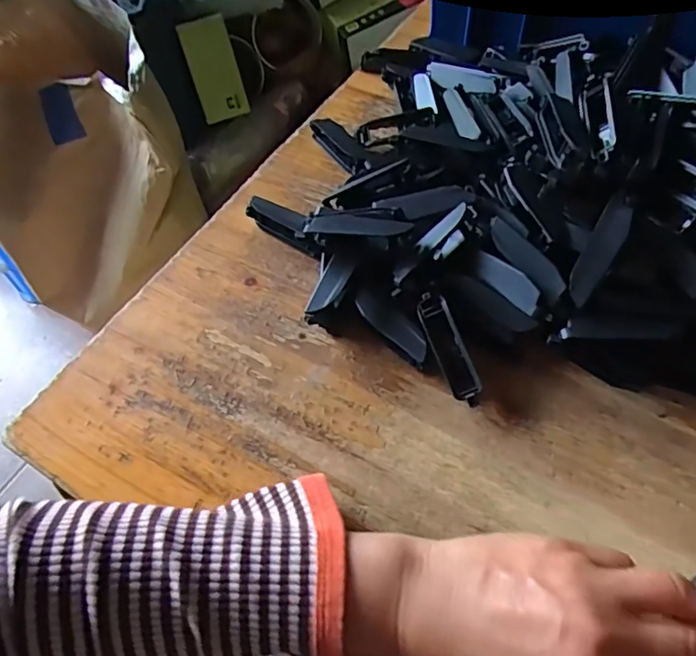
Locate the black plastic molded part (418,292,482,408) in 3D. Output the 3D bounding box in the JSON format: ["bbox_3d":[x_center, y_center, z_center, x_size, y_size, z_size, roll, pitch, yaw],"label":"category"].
[{"bbox_3d":[0.062,0.012,0.323,0.018,0.006,0.071,-18,72,-7],"label":"black plastic molded part"}]

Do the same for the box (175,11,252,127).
[{"bbox_3d":[-0.281,-0.542,1.134,0.100,0.195,0.028,-22,38,-12],"label":"box"}]

